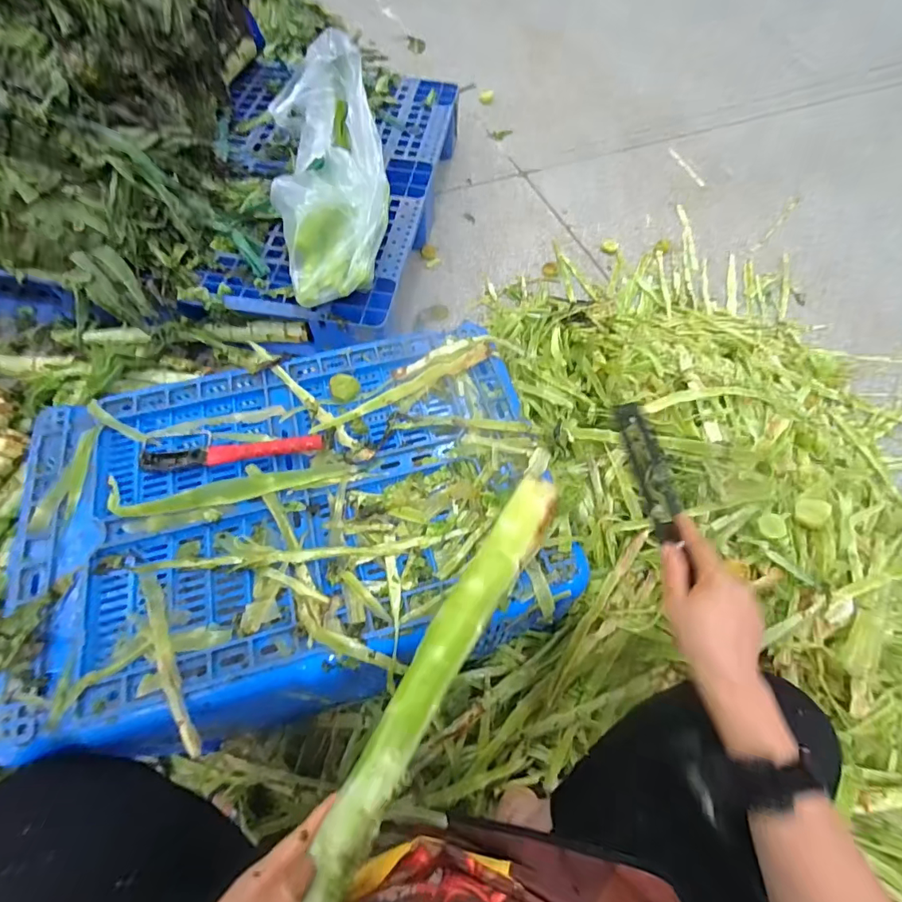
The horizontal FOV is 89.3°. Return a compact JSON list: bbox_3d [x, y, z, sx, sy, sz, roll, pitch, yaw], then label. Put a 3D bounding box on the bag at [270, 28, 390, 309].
[{"bbox_3d":[-0.244,-0.549,0.917,0.207,0.194,0.519,-3,80,-2],"label":"bag"}]

